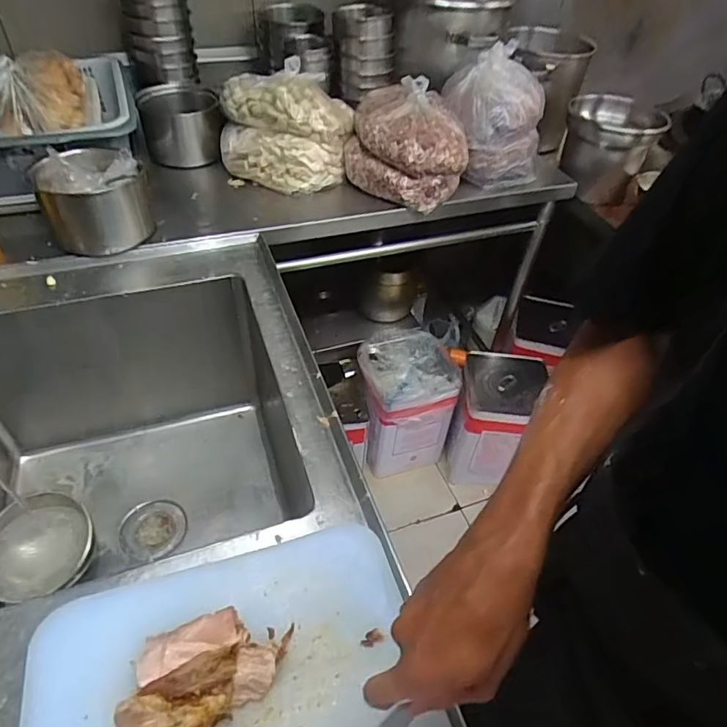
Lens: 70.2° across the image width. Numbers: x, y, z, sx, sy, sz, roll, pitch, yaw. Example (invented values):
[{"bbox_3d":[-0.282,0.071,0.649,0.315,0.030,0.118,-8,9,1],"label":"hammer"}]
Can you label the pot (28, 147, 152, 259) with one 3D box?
[{"bbox_3d":[-0.503,-0.306,0.974,0.167,0.157,0.186,-19,49,-22],"label":"pot"}]

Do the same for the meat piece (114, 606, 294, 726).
[{"bbox_3d":[-0.140,0.271,0.453,0.143,0.038,0.101,-22,50,-25],"label":"meat piece"}]

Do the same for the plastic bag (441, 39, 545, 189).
[{"bbox_3d":[0.302,-0.570,1.188,0.198,0.249,0.200,-10,46,-14],"label":"plastic bag"}]

